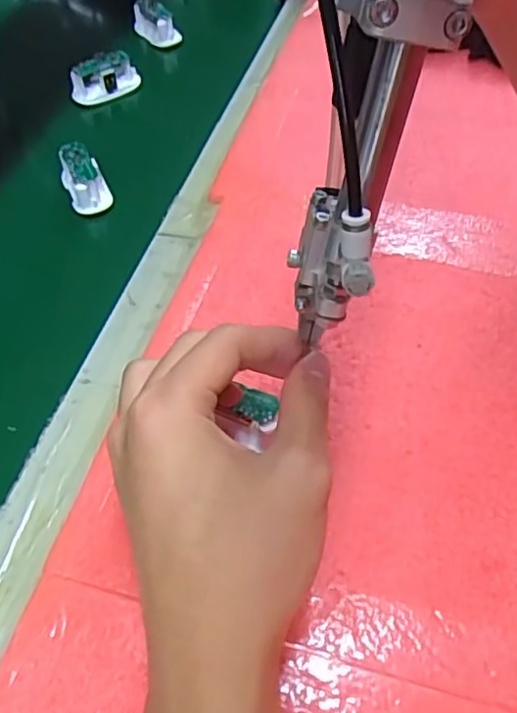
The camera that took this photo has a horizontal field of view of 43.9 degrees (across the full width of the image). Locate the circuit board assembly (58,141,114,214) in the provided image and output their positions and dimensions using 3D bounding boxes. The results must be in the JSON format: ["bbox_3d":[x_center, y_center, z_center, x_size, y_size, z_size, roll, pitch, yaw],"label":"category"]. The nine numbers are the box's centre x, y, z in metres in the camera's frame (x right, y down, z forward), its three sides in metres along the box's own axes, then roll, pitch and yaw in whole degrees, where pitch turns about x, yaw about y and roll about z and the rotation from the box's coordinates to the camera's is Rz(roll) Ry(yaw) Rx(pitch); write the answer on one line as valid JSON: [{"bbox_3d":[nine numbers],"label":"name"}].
[{"bbox_3d":[-0.124,-0.127,0.452,0.027,0.029,0.048,-22,54,-15],"label":"circuit board assembly"}]

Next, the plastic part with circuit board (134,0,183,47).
[{"bbox_3d":[-0.095,-0.310,0.594,0.018,0.034,0.053,-34,58,-22],"label":"plastic part with circuit board"}]

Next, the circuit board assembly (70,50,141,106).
[{"bbox_3d":[-0.128,-0.233,0.535,0.057,0.031,0.020,-16,53,-11],"label":"circuit board assembly"}]

